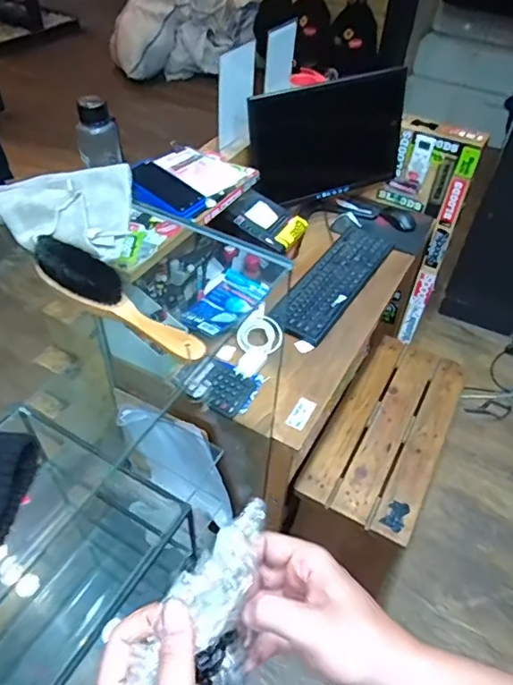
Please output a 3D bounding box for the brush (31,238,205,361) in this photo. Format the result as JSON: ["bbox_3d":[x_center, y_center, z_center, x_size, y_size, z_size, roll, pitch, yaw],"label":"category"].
[{"bbox_3d":[-0.157,-0.050,0.555,0.246,0.043,0.047,30,52,23],"label":"brush"}]

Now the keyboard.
[{"bbox_3d":[0.201,-0.165,1.271,0.146,0.019,0.470,28,51,21],"label":"keyboard"}]

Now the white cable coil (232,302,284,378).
[{"bbox_3d":[0.006,-0.009,1.109,0.087,0.028,0.206,22,49,16],"label":"white cable coil"}]

